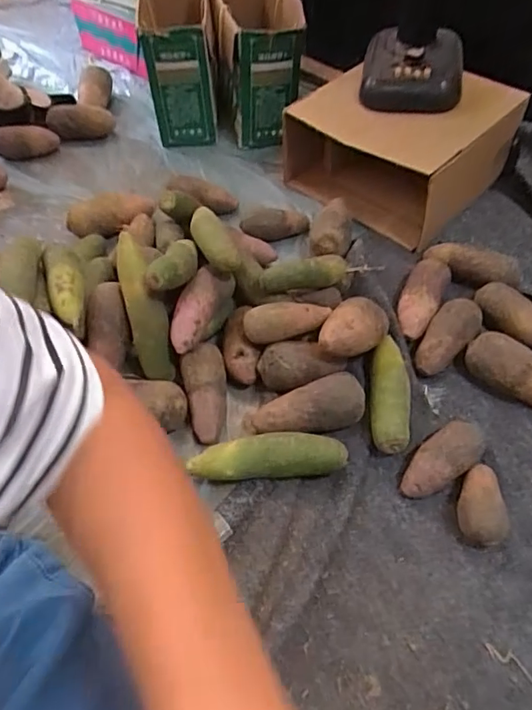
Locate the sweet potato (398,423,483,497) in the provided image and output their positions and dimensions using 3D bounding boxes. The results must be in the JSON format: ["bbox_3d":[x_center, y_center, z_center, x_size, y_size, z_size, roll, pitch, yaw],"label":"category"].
[{"bbox_3d":[0.244,0.142,0.712,0.144,0.054,0.062,-34,60,-22],"label":"sweet potato"}]

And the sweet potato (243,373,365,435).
[{"bbox_3d":[0.056,0.082,0.748,0.170,0.068,0.071,-15,54,-9],"label":"sweet potato"}]

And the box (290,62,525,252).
[{"bbox_3d":[0.268,-0.431,1.083,0.355,0.203,0.317,35,61,24],"label":"box"}]

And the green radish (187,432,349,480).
[{"bbox_3d":[0.002,0.136,0.706,0.207,0.050,0.052,-2,53,0],"label":"green radish"}]

